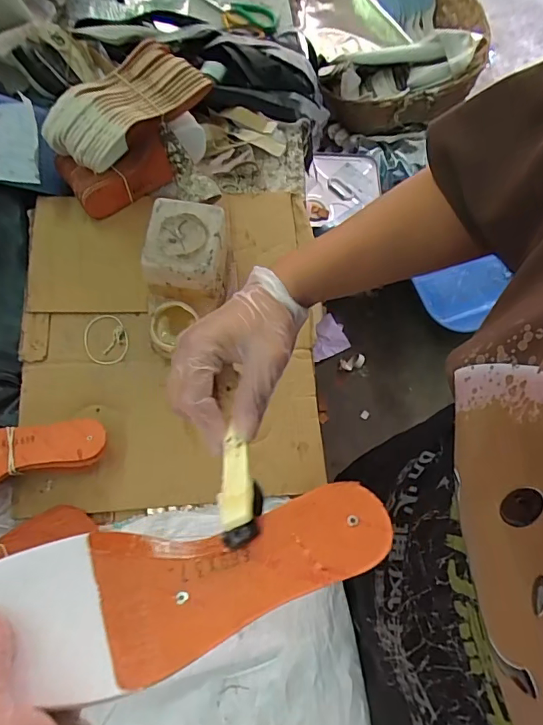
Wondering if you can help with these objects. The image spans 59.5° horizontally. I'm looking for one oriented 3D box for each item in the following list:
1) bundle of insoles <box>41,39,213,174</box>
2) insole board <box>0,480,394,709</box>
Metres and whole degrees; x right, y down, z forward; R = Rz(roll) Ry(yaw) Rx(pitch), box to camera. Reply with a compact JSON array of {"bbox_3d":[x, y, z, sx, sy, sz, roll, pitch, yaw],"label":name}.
[{"bbox_3d":[-0.232,-0.408,0.738,0.248,0.056,0.135,-35,75,-13],"label":"bundle of insoles"},{"bbox_3d":[-0.043,0.123,0.265,0.228,0.026,0.075,-11,71,-9],"label":"insole board"}]

